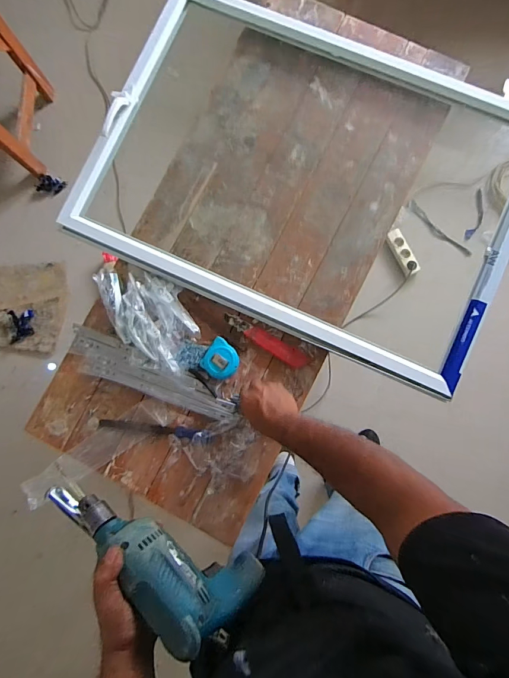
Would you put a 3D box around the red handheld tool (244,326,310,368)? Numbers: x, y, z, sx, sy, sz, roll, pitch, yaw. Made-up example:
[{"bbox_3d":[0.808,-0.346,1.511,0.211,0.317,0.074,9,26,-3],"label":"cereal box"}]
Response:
[{"bbox_3d":[0.043,0.017,0.699,0.131,0.018,0.032,30,88,2],"label":"red handheld tool"}]

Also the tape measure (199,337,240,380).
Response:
[{"bbox_3d":[-0.063,0.043,0.698,0.072,0.039,0.071,36,88,2],"label":"tape measure"}]

